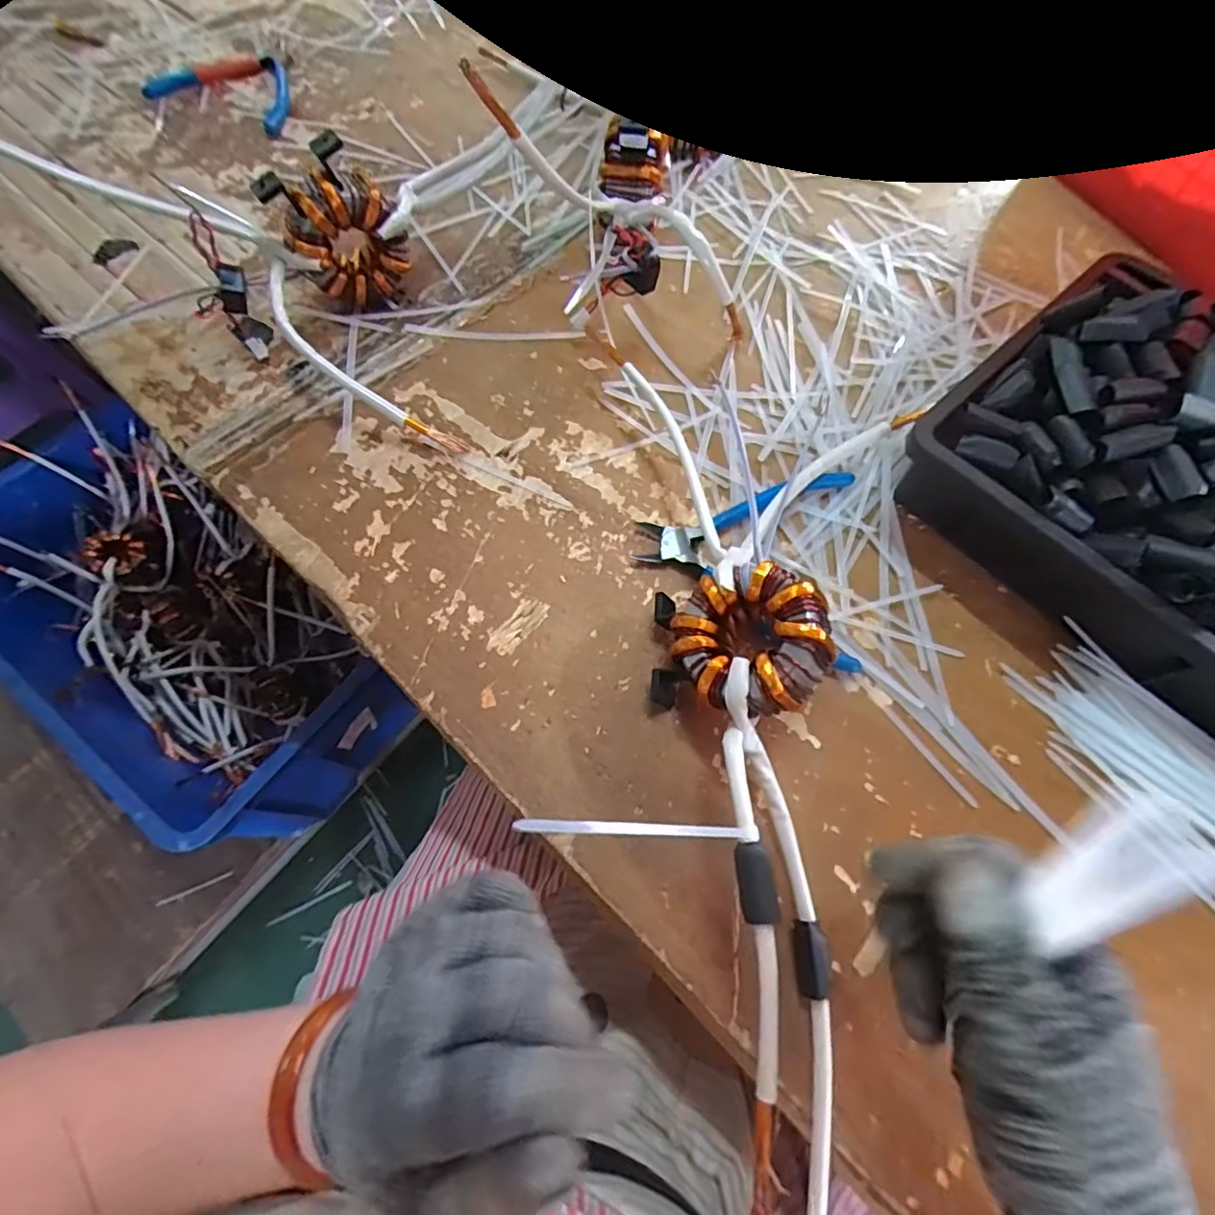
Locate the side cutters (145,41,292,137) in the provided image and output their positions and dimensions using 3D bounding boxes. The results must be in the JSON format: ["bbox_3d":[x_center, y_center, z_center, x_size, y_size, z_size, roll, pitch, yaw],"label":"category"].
[{"bbox_3d":[-0.373,-0.492,0.557,0.132,0.009,0.151,-9,67,-5],"label":"side cutters"}]

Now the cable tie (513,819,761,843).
[{"bbox_3d":[0.018,0.084,0.219,0.119,0.004,0.006,18,61,-35],"label":"cable tie"}]

